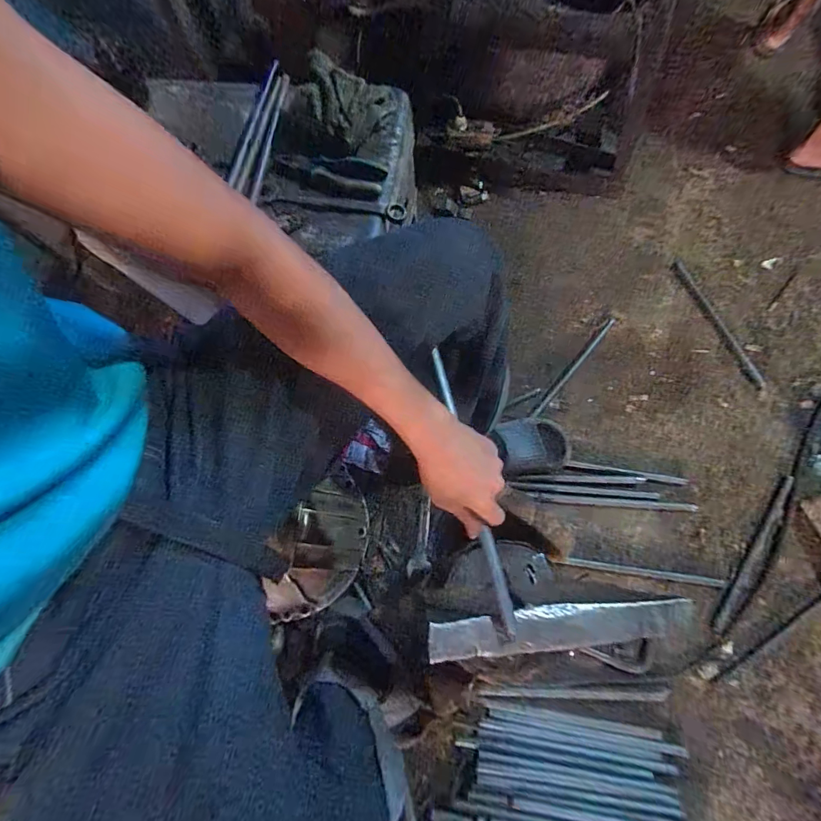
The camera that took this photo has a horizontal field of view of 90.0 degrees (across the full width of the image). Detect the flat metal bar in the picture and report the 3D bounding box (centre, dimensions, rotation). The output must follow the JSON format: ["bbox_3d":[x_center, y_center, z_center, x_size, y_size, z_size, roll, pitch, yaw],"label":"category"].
[{"bbox_3d":[0.166,0.242,0.457,0.292,0.007,0.044,-2,76,-5],"label":"flat metal bar"}]

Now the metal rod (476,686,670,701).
[{"bbox_3d":[0.291,0.505,0.731,0.337,0.010,0.019,1,76,1],"label":"metal rod"}]

